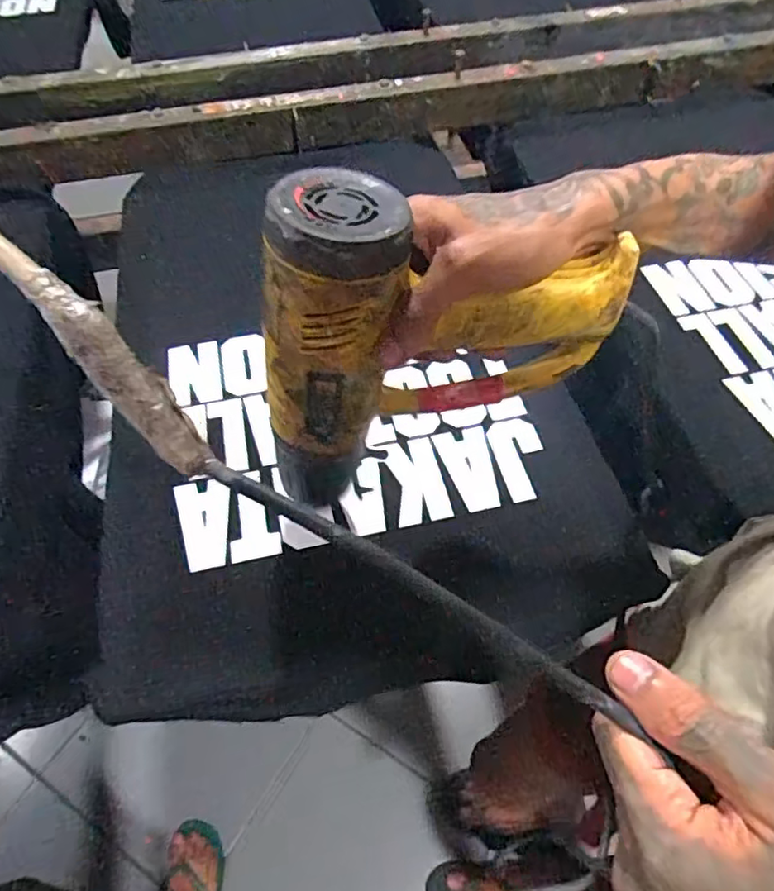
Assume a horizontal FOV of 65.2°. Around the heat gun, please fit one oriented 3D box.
[{"bbox_3d":[0.022,-0.064,0.350,0.190,0.173,0.074,-13,56,-7],"label":"heat gun"}]

